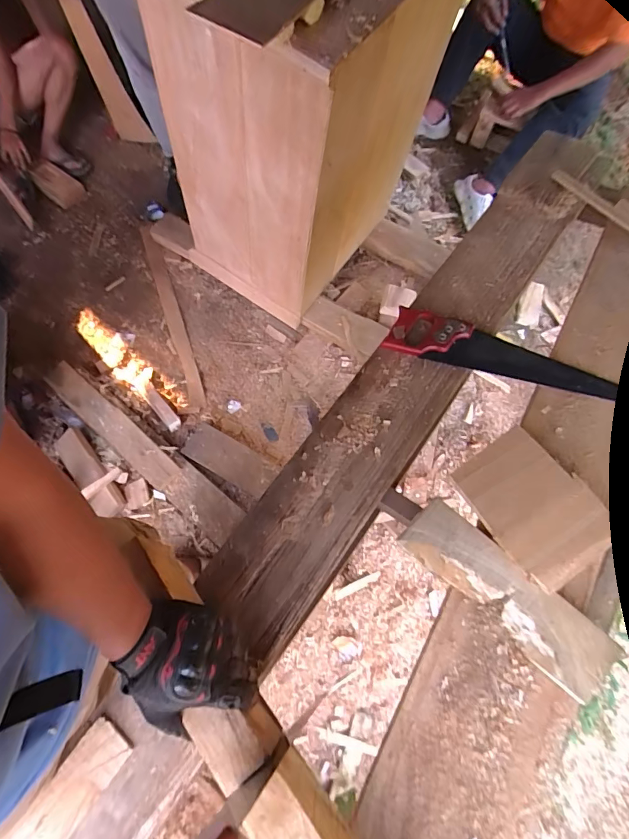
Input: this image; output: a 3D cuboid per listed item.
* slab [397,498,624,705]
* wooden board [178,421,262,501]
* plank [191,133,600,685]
[{"bbox_3d":[0.258,0.234,0.580,0.288,0.031,0.086,40,74,16],"label":"slab"},{"bbox_3d":[-0.274,0.127,1.341,0.286,0.027,0.121,29,78,8],"label":"wooden board"},{"bbox_3d":[0.206,-0.127,0.748,0.162,0.029,1.116,34,74,14],"label":"plank"}]

